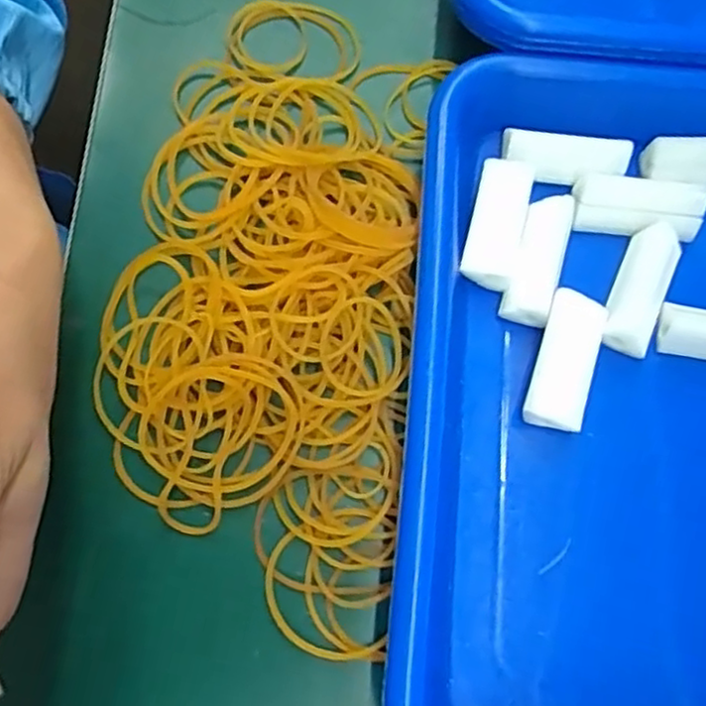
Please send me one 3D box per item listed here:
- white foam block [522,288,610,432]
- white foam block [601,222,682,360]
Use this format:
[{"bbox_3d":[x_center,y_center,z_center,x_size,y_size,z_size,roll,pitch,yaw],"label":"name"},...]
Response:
[{"bbox_3d":[0.071,0.004,0.233,0.020,0.017,0.045,17,73,3],"label":"white foam block"},{"bbox_3d":[0.102,-0.023,0.245,0.018,0.010,0.050,26,73,5],"label":"white foam block"}]

